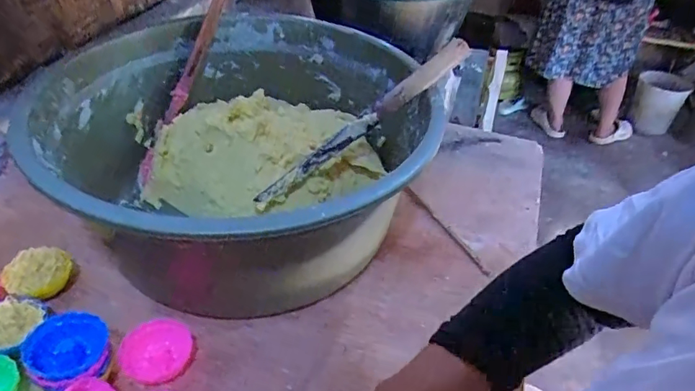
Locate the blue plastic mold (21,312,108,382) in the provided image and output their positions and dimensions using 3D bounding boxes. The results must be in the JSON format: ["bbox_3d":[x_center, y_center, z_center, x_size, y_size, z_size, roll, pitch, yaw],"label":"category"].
[{"bbox_3d":[-0.237,0.128,0.413,0.057,0.020,0.057,14,57,-23],"label":"blue plastic mold"}]

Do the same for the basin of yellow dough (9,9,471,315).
[{"bbox_3d":[-0.112,-0.045,0.559,0.378,0.192,0.396,4,40,-3],"label":"basin of yellow dough"}]

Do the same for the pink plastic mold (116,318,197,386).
[{"bbox_3d":[-0.175,0.142,0.450,0.061,0.015,0.061,8,45,-18],"label":"pink plastic mold"}]

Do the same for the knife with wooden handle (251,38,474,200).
[{"bbox_3d":[0.016,-0.078,0.531,0.273,0.033,0.023,-37,48,3],"label":"knife with wooden handle"}]

